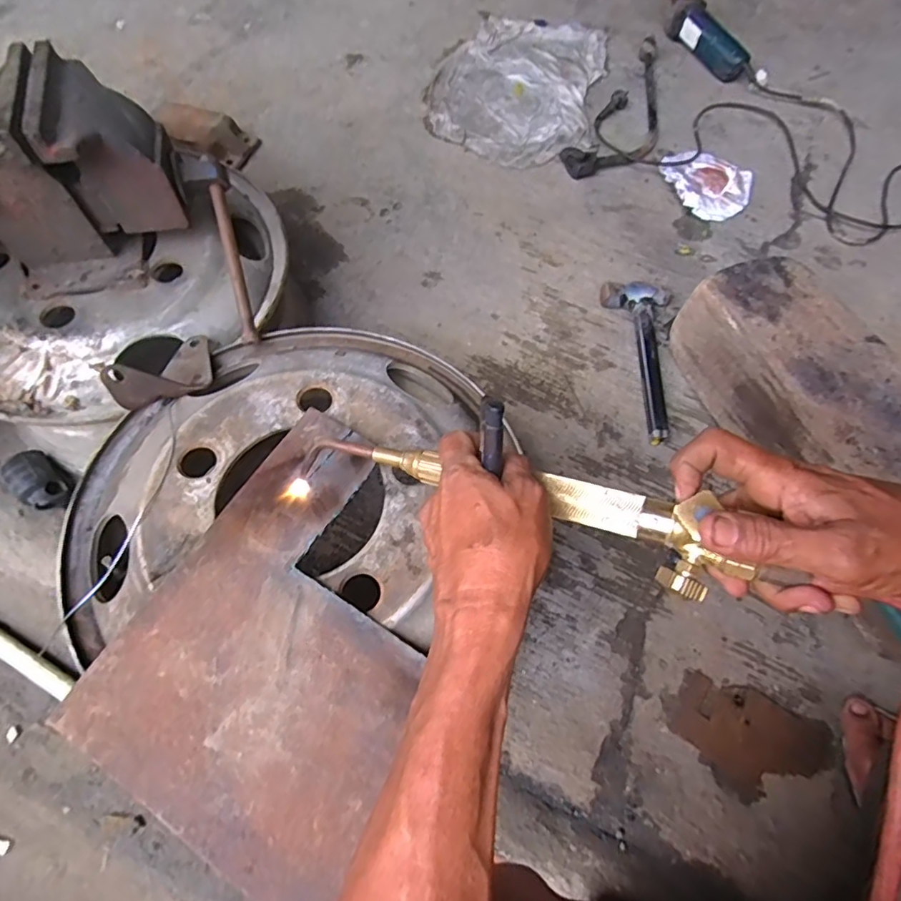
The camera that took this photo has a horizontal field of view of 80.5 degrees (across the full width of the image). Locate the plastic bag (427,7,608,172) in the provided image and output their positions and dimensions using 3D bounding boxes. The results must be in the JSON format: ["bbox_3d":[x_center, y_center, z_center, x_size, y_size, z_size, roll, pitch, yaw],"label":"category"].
[{"bbox_3d":[0.142,-0.802,1.158,0.336,0.017,0.517,18,65,8],"label":"plastic bag"}]

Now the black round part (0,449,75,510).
[{"bbox_3d":[-0.528,0.041,0.683,0.085,0.038,0.054,39,69,16],"label":"black round part"}]

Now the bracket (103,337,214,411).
[{"bbox_3d":[-0.285,-0.081,0.552,0.064,0.043,0.120,23,37,10],"label":"bracket"}]

